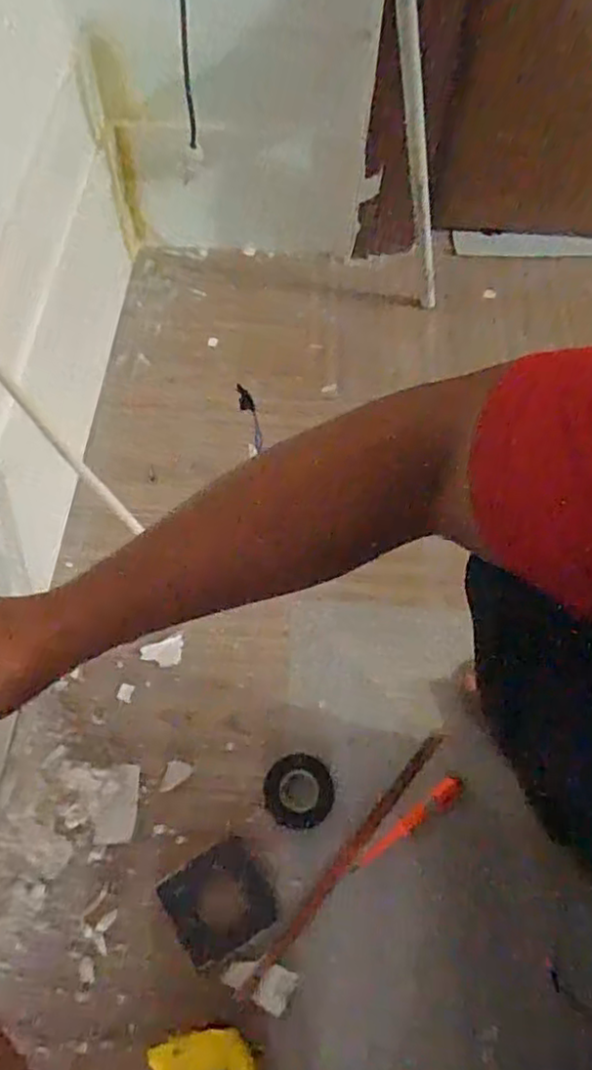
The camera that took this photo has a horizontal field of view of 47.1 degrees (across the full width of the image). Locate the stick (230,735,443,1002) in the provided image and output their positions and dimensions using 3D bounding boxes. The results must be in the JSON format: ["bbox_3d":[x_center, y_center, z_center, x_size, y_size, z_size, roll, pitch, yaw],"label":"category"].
[{"bbox_3d":[0.050,0.303,0.640,0.012,0.007,0.291,38,67,16],"label":"stick"}]

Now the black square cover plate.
[{"bbox_3d":[-0.071,0.336,0.623,0.086,0.004,0.085,-30,68,-17],"label":"black square cover plate"}]

